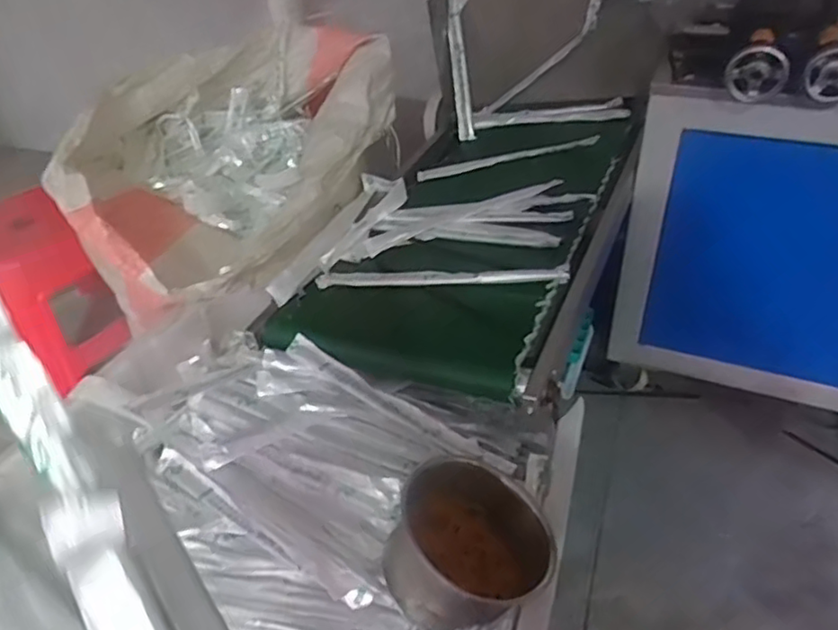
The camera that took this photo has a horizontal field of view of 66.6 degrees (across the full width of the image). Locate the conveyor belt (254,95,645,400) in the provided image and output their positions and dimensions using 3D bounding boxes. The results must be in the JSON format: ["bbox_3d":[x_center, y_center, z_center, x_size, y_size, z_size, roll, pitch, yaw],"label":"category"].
[{"bbox_3d":[0.085,-0.133,0.916,0.339,0.107,0.641,14,44,20],"label":"conveyor belt"}]

